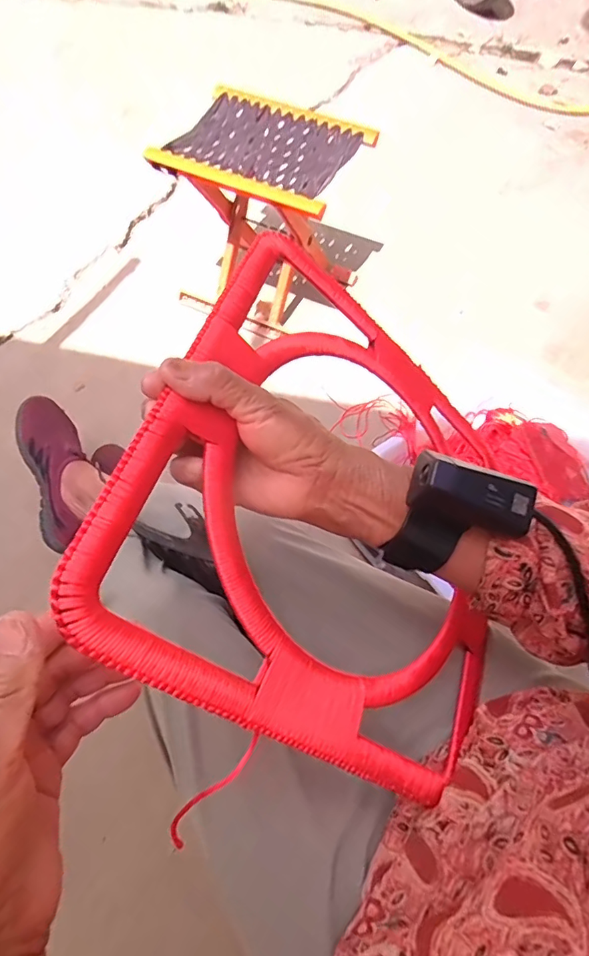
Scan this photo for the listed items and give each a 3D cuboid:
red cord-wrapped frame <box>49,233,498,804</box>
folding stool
[{"bbox_3d":[0.050,0.018,0.374,0.325,0.018,0.336,37,57,-25],"label":"red cord-wrapped frame"},{"bbox_3d":[-0.050,-0.505,1.004,0.315,0.337,0.262,25,66,12],"label":"folding stool"}]

